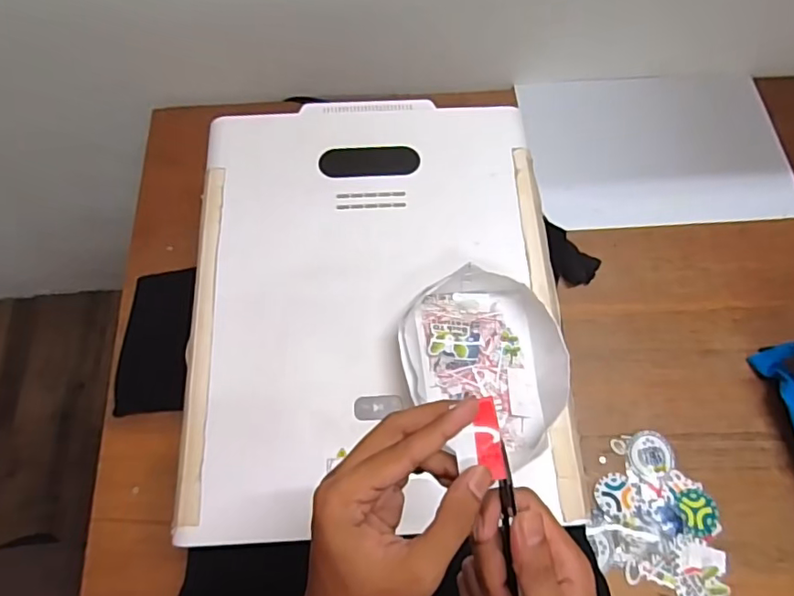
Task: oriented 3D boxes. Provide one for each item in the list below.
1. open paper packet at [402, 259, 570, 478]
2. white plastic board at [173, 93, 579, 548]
[{"bbox_3d":[0.087,0.068,0.557,0.156,0.057,0.187,-12,70,-5],"label":"open paper packet"},{"bbox_3d":[-0.027,-0.011,0.615,0.391,0.022,0.498,-3,70,-1],"label":"white plastic board"}]

